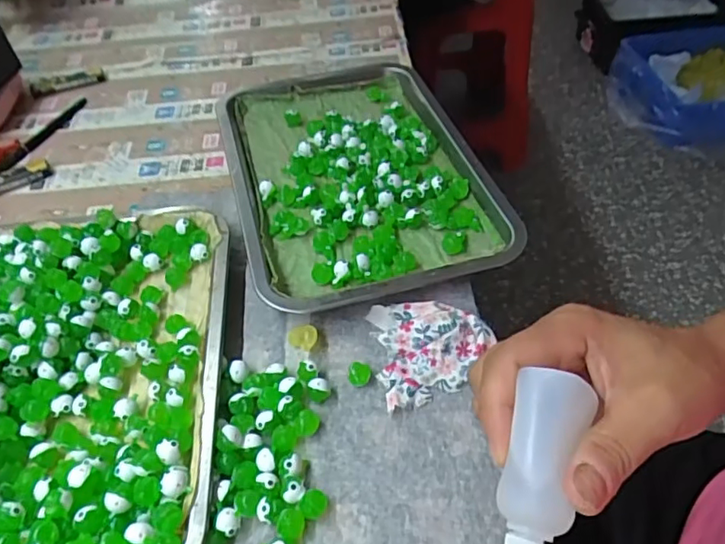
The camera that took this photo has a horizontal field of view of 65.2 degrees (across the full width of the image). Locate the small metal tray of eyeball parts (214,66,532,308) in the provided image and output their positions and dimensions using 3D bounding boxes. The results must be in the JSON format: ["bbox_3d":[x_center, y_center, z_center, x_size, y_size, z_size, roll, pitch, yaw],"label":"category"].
[{"bbox_3d":[-0.010,-0.089,0.489,0.197,0.031,0.276,-13,51,-9],"label":"small metal tray of eyeball parts"}]

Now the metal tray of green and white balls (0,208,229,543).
[{"bbox_3d":[-0.210,0.067,0.370,0.231,0.044,0.288,-5,51,-2],"label":"metal tray of green and white balls"}]

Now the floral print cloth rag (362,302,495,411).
[{"bbox_3d":[0.049,0.051,0.390,0.078,0.017,0.076,-7,51,-3],"label":"floral print cloth rag"}]

